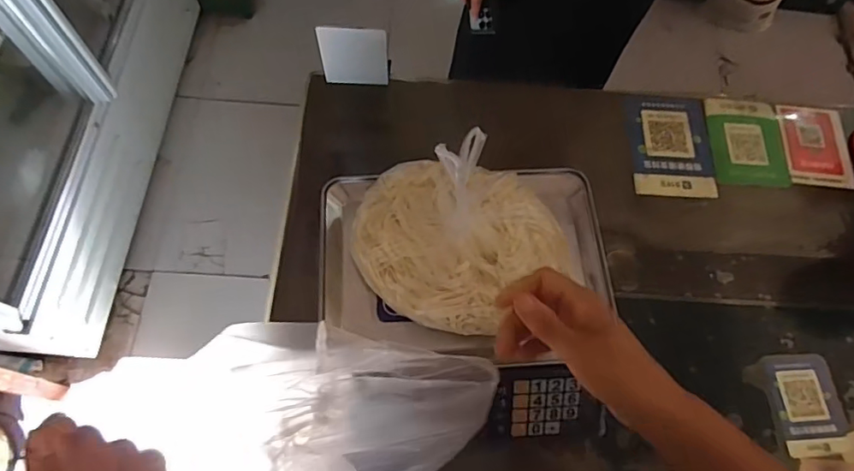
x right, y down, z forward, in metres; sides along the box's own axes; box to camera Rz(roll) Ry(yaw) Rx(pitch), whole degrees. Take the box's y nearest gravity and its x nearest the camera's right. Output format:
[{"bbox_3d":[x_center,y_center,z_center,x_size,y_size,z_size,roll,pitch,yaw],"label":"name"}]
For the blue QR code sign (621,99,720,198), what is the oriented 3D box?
[{"bbox_3d":[0.380,-0.141,0.820,0.127,0.011,0.172,1,66,-1],"label":"blue QR code sign"}]

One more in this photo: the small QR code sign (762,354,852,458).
[{"bbox_3d":[0.484,0.215,0.671,0.089,0.004,0.122,-1,68,-2],"label":"small QR code sign"}]

